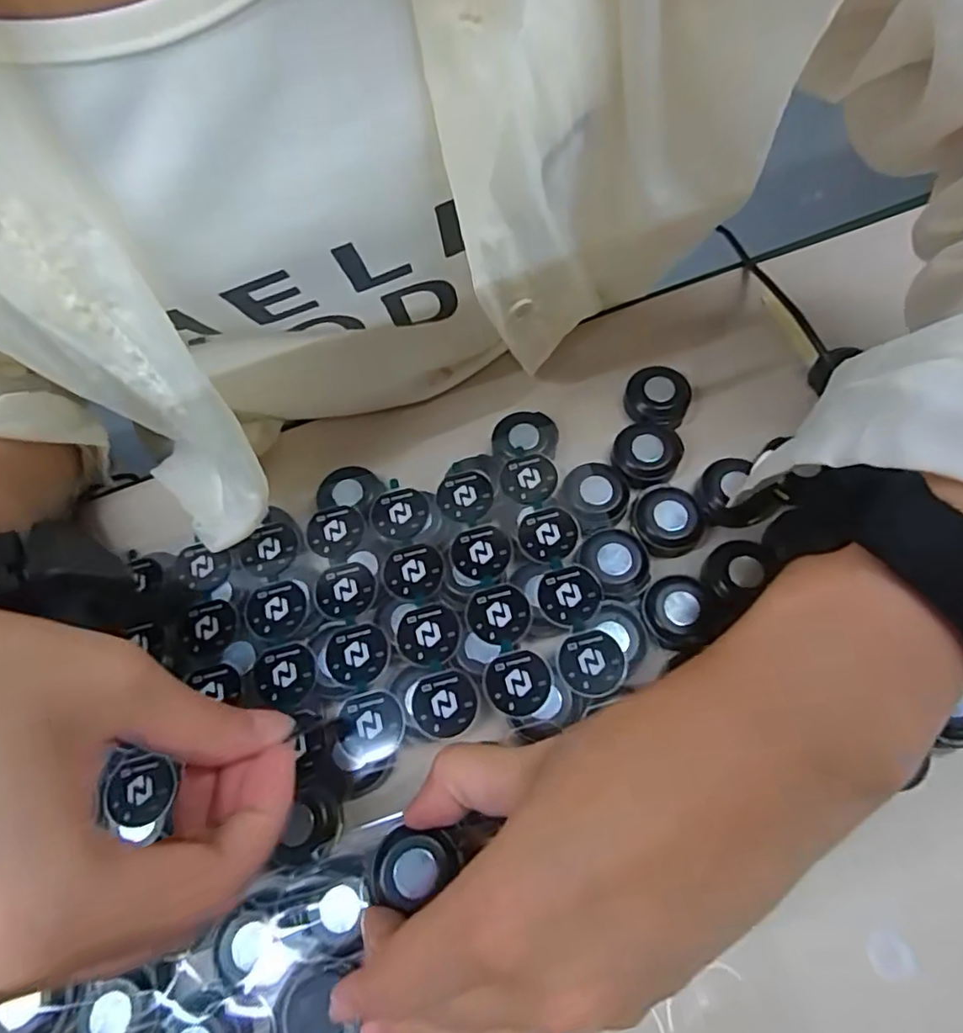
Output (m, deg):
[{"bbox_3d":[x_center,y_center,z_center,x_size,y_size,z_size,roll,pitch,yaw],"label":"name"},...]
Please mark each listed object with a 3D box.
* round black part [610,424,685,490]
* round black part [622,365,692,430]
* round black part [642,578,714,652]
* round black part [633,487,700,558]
[{"bbox_3d":[0.074,-0.027,0.267,0.031,0.010,0.029,-1,66,3],"label":"round black part"},{"bbox_3d":[0.082,-0.055,0.278,0.029,0.010,0.028,-1,66,3],"label":"round black part"},{"bbox_3d":[0.077,0.038,0.238,0.026,0.009,0.026,-1,66,3],"label":"round black part"},{"bbox_3d":[0.079,0.002,0.254,0.027,0.010,0.028,-1,66,3],"label":"round black part"}]

